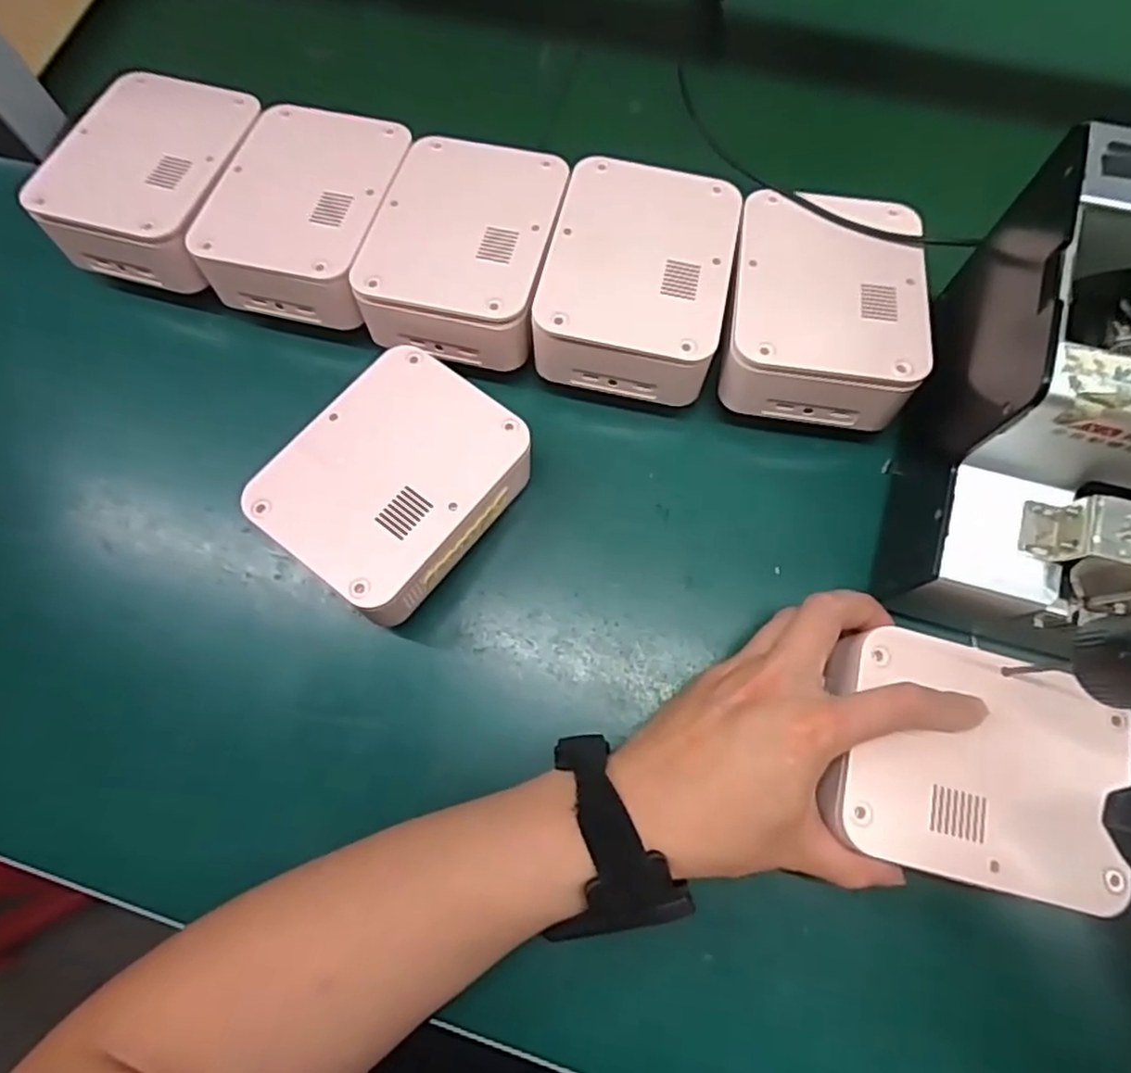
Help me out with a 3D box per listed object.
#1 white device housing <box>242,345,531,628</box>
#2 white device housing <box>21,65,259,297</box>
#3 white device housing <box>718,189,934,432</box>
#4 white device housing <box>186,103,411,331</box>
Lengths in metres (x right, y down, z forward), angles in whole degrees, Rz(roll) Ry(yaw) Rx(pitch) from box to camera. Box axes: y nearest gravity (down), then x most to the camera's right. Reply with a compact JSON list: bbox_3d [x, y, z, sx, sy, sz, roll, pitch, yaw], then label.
[{"bbox_3d":[-0.089,-0.025,0.377,0.098,0.059,0.123,36,77,12],"label":"white device housing"},{"bbox_3d":[-0.246,-0.217,0.426,0.097,0.051,0.125,11,73,6],"label":"white device housing"},{"bbox_3d":[0.141,-0.129,0.379,0.098,0.039,0.128,11,73,6],"label":"white device housing"},{"bbox_3d":[-0.153,-0.196,0.415,0.099,0.039,0.126,11,73,6],"label":"white device housing"}]

